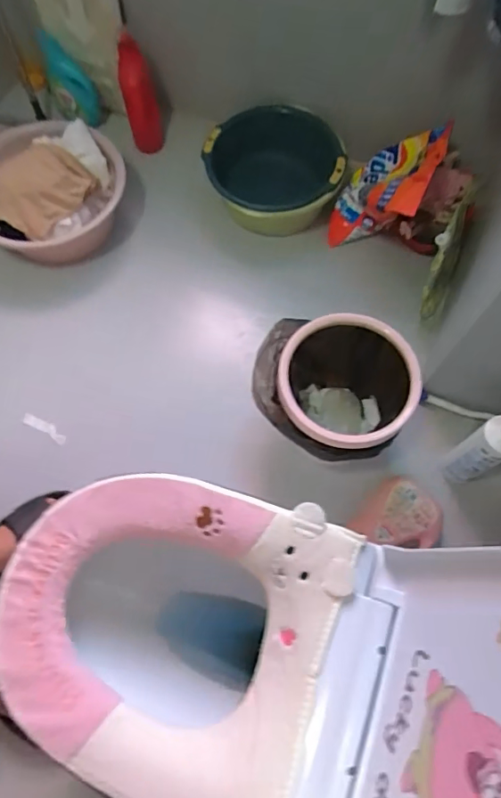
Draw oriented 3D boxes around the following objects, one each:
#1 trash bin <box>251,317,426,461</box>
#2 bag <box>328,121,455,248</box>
[{"bbox_3d":[0.144,-0.008,1.007,0.308,0.265,0.246,31,71,12],"label":"trash bin"},{"bbox_3d":[0.348,-0.516,1.253,0.329,0.131,0.267,17,69,54],"label":"bag"}]

